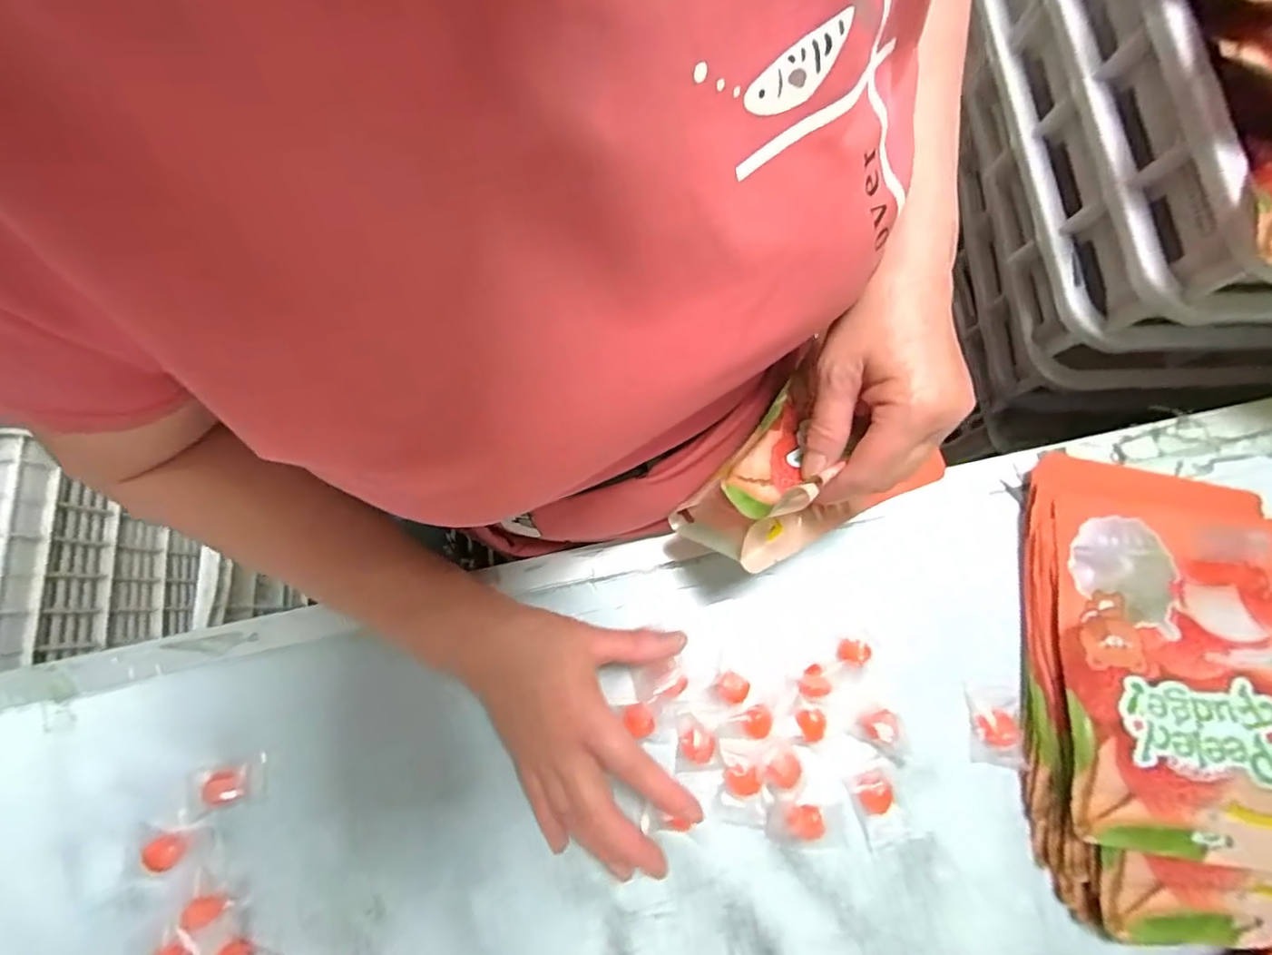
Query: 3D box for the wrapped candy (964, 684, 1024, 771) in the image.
[{"bbox_3d":[0.242,0.167,0.376,0.031,0.020,0.050,4,75,1],"label":"wrapped candy"}]

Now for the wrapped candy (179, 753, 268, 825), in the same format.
[{"bbox_3d":[-0.267,0.201,0.363,0.052,0.011,0.027,-15,76,-4],"label":"wrapped candy"}]

